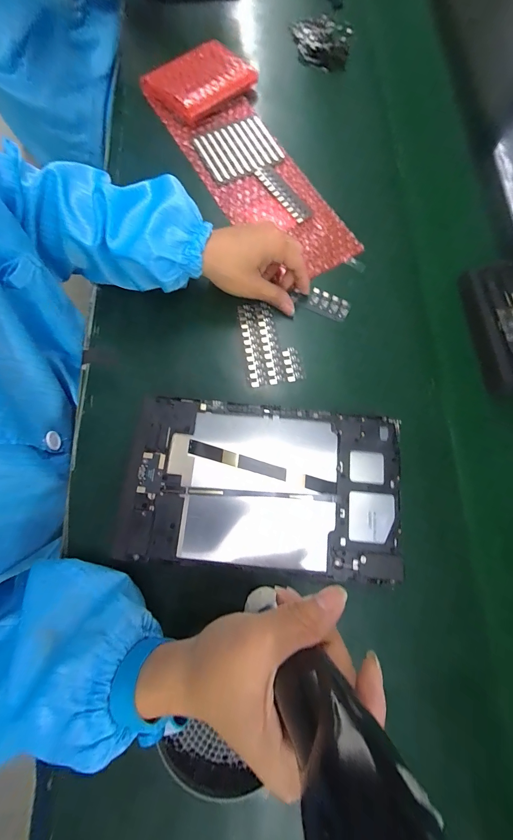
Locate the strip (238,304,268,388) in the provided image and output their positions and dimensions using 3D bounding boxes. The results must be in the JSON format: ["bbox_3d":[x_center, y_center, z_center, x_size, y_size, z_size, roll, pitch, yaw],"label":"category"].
[{"bbox_3d":[-0.005,-0.084,0.351,0.019,0.004,0.097,-8,76,-6],"label":"strip"}]

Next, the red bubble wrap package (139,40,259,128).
[{"bbox_3d":[-0.071,-0.445,0.419,0.131,0.028,0.086,-36,80,-12],"label":"red bubble wrap package"}]

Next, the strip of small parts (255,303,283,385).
[{"bbox_3d":[0.015,-0.086,0.351,0.019,0.005,0.093,-8,76,-6],"label":"strip of small parts"}]

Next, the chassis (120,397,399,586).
[{"bbox_3d":[0.005,0.061,0.292,0.248,0.010,0.145,6,76,1],"label":"chassis"}]

